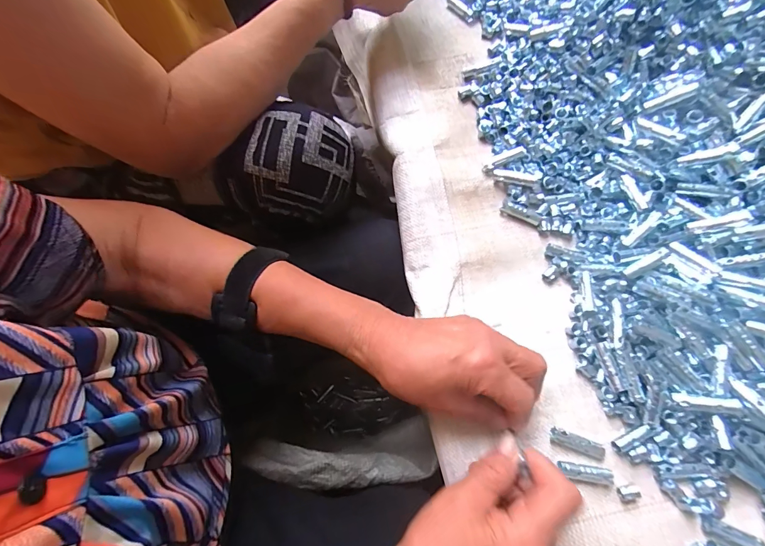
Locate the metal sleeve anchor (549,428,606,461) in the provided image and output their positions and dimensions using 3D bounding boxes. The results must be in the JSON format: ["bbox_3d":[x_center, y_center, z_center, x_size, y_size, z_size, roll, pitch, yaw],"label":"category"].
[{"bbox_3d":[0.152,0.133,0.290,0.040,0.007,0.011,19,76,8],"label":"metal sleeve anchor"}]

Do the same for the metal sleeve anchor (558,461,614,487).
[{"bbox_3d":[0.154,0.151,0.284,0.041,0.006,0.011,11,75,6],"label":"metal sleeve anchor"}]

